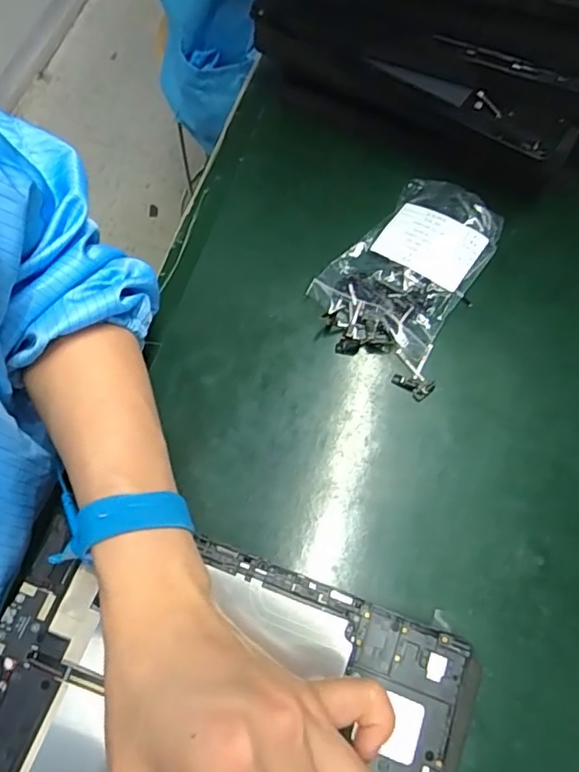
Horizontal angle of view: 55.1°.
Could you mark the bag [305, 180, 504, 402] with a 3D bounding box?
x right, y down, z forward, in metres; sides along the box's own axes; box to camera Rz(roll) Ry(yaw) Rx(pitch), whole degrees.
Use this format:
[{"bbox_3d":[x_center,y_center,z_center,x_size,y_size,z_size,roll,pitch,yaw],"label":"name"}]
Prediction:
[{"bbox_3d":[0.083,-0.085,0.403,0.102,0.024,0.158,26,71,10],"label":"bag"}]

